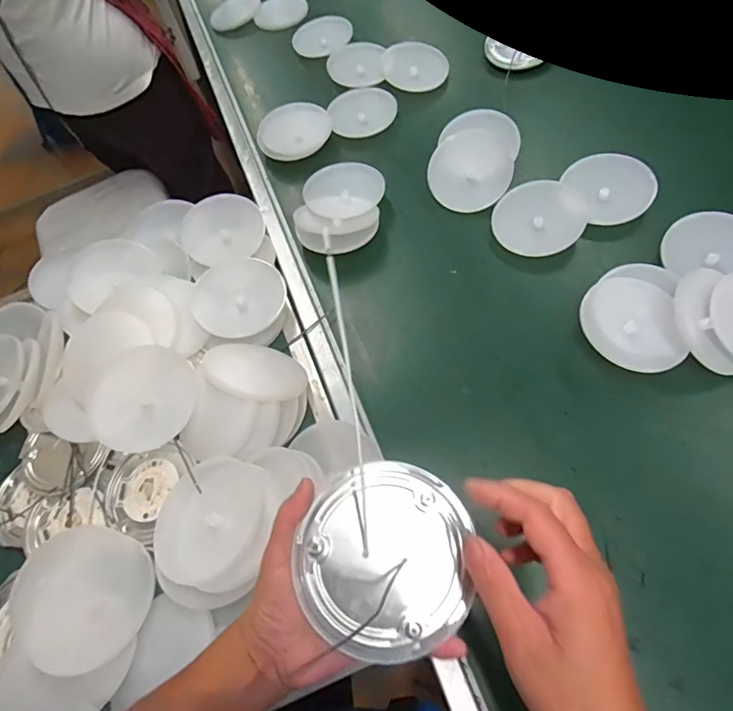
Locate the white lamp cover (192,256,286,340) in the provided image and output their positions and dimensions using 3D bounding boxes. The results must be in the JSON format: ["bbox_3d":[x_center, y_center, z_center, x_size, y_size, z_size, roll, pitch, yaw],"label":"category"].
[{"bbox_3d":[-0.150,-0.066,0.550,0.096,0.020,0.104,42,73,6],"label":"white lamp cover"}]

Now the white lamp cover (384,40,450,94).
[{"bbox_3d":[0.083,-0.487,0.782,0.107,0.017,0.096,1,80,6],"label":"white lamp cover"}]

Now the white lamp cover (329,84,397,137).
[{"bbox_3d":[-0.006,-0.397,0.745,0.106,0.016,0.114,-8,55,-3],"label":"white lamp cover"}]

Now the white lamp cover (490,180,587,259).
[{"bbox_3d":[0.216,-0.176,0.593,0.104,0.019,0.101,18,85,13],"label":"white lamp cover"}]

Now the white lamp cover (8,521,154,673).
[{"bbox_3d":[-0.260,0.220,0.423,0.128,0.011,0.111,14,56,12],"label":"white lamp cover"}]

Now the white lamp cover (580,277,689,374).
[{"bbox_3d":[0.278,-0.035,0.487,0.095,0.014,0.109,-3,64,5],"label":"white lamp cover"}]

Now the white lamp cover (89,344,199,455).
[{"bbox_3d":[-0.228,0.046,0.474,0.106,0.021,0.109,28,79,16],"label":"white lamp cover"}]

